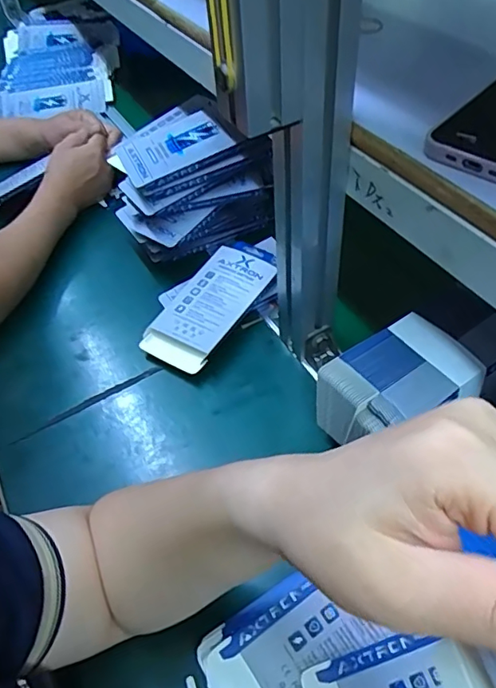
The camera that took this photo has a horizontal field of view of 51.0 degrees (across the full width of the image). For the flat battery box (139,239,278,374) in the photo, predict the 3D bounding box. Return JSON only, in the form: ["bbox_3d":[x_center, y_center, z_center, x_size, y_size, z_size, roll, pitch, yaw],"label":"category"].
[{"bbox_3d":[-0.035,-0.042,0.564,0.078,0.027,0.166,29,64,23],"label":"flat battery box"}]

